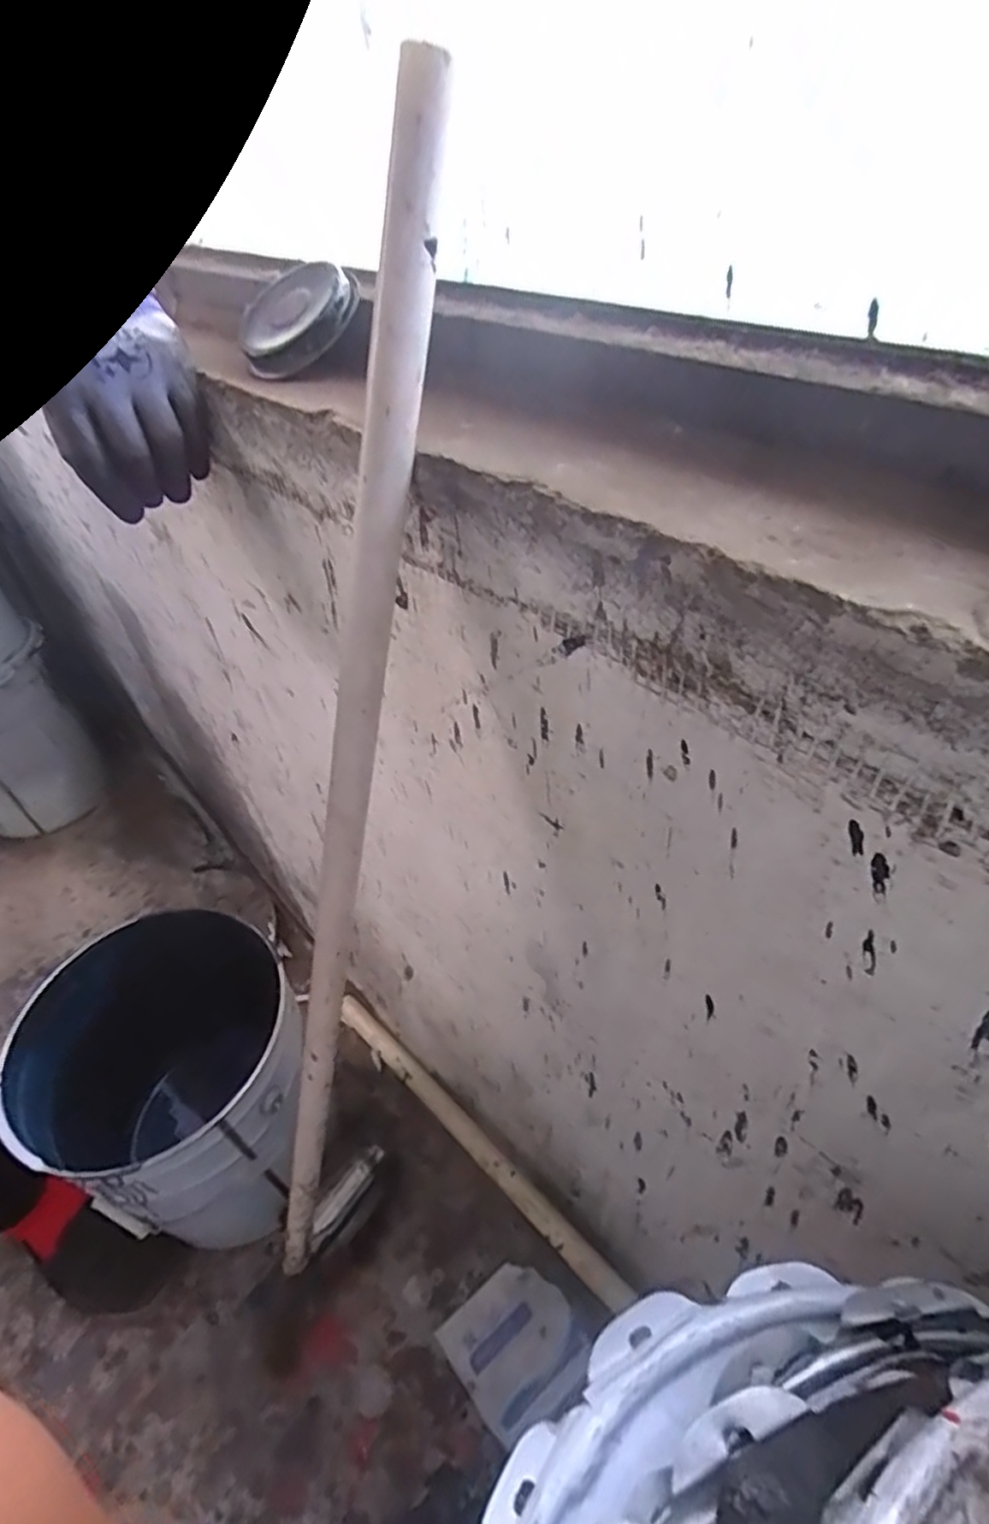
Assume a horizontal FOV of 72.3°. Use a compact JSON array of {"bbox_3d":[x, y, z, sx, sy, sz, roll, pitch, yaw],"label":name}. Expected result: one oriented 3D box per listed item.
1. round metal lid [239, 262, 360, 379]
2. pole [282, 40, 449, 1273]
[{"bbox_3d":[-0.129,-0.283,0.434,0.078,0.016,0.077,11,81,27],"label":"round metal lid"},{"bbox_3d":[-0.103,0.093,0.450,0.025,0.819,0.027,29,32,28],"label":"pole"}]

